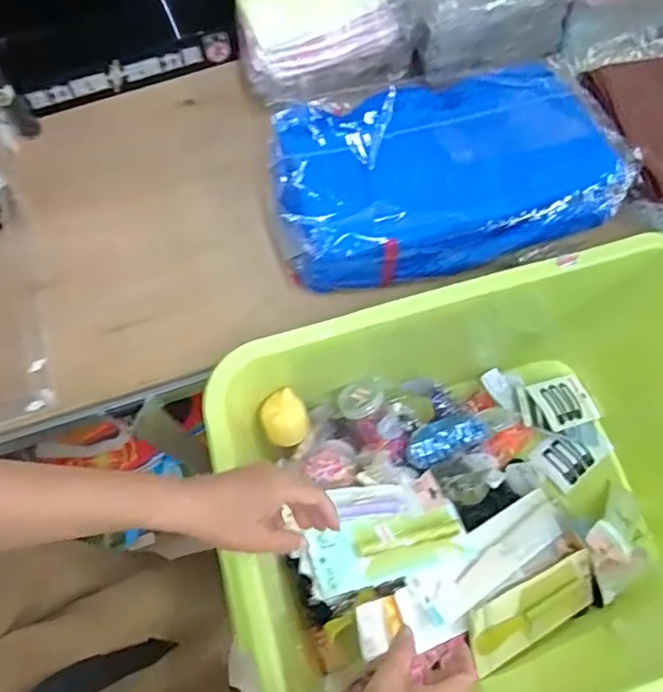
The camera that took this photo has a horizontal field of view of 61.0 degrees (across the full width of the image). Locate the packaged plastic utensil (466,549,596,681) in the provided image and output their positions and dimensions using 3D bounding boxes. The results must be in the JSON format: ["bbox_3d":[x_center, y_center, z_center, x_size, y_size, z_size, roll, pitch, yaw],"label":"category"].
[{"bbox_3d":[0.234,0.299,0.640,0.213,0.014,0.072,-8,91,-33],"label":"packaged plastic utensil"}]

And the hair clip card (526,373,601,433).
[{"bbox_3d":[0.328,0.080,0.802,0.103,0.014,0.073,-10,66,-28],"label":"hair clip card"}]

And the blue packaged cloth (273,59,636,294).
[{"bbox_3d":[0.120,-0.183,0.602,0.371,0.068,0.202,-15,71,-5],"label":"blue packaged cloth"}]

